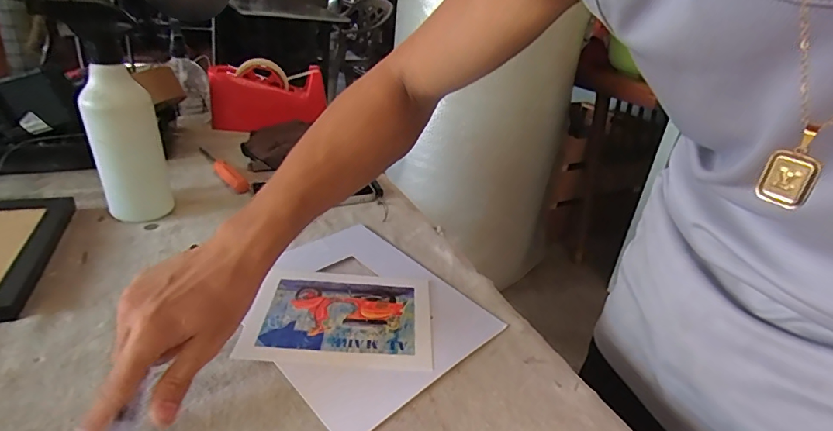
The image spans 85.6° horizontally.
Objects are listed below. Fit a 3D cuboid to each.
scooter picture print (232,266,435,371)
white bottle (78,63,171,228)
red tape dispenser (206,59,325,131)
[{"bbox_3d":[-0.069,0.093,0.422,0.162,0.006,0.121,4,29,-2],"label":"scooter picture print"},{"bbox_3d":[-0.333,-0.084,0.521,0.065,0.172,0.075,-10,33,-26],"label":"white bottle"},{"bbox_3d":[-0.267,-0.214,0.824,0.201,0.114,0.060,0,30,-11],"label":"red tape dispenser"}]

